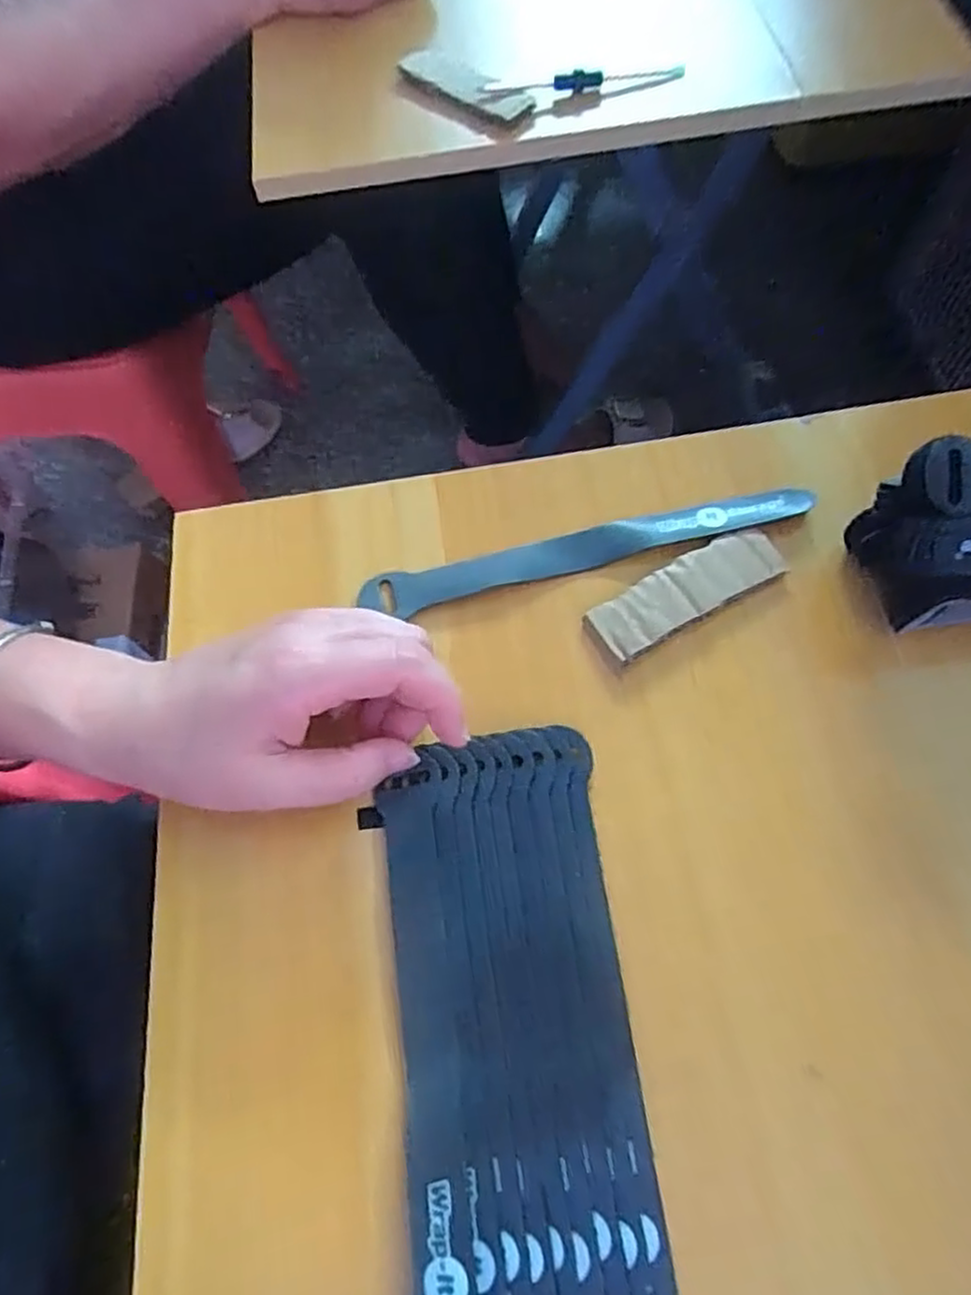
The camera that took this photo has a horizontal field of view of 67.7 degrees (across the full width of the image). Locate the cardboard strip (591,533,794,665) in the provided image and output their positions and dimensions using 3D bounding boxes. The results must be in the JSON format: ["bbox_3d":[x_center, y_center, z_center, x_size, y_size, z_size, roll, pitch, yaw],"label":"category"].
[{"bbox_3d":[0.085,-0.025,0.306,0.089,0.008,0.027,-29,67,-9],"label":"cardboard strip"}]

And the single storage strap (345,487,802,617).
[{"bbox_3d":[0.046,-0.044,0.323,0.202,0.005,0.019,-14,68,-3],"label":"single storage strap"}]

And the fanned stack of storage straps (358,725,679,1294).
[{"bbox_3d":[0.009,0.127,0.240,0.077,0.017,0.196,-7,64,-2],"label":"fanned stack of storage straps"}]

